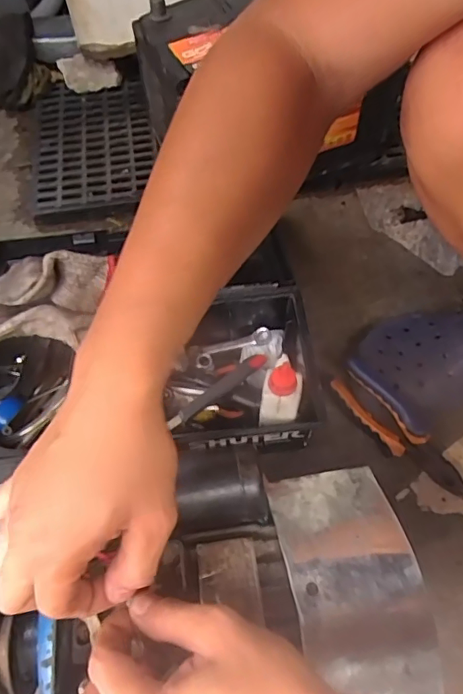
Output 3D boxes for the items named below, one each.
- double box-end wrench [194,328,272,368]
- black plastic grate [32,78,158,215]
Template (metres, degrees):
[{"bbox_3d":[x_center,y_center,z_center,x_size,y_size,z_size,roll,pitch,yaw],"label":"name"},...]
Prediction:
[{"bbox_3d":[0.001,0.001,0.625,0.094,0.010,0.021,-20,60,7],"label":"double box-end wrench"},{"bbox_3d":[-0.211,-0.310,0.817,0.197,0.036,0.274,-10,59,-4],"label":"black plastic grate"}]

